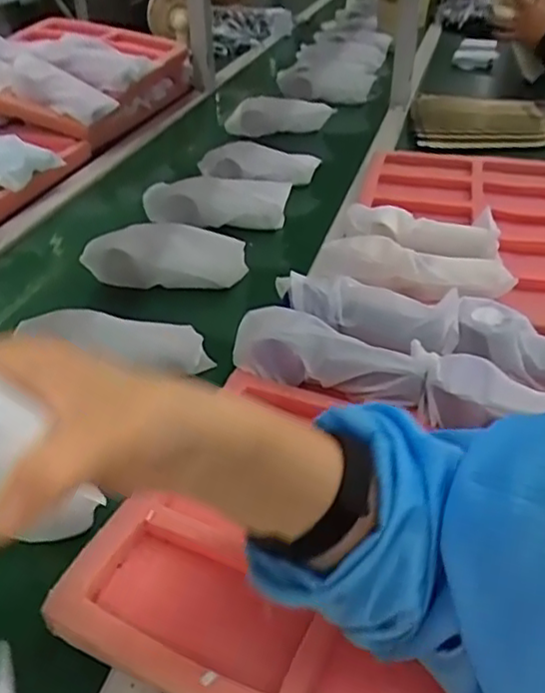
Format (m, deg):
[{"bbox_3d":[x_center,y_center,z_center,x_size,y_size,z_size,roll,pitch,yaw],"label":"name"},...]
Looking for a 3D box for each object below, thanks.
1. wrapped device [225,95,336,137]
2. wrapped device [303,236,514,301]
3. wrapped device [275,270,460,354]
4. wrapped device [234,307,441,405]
[{"bbox_3d":[0.012,-0.421,1.182,0.191,0.072,0.063,3,36,4],"label":"wrapped device"},{"bbox_3d":[0.155,-0.089,0.709,0.208,0.052,0.067,5,36,8],"label":"wrapped device"},{"bbox_3d":[0.086,-0.034,0.611,0.179,0.043,0.060,9,37,12],"label":"wrapped device"},{"bbox_3d":[0.050,0.005,0.578,0.185,0.041,0.061,15,39,19],"label":"wrapped device"}]

